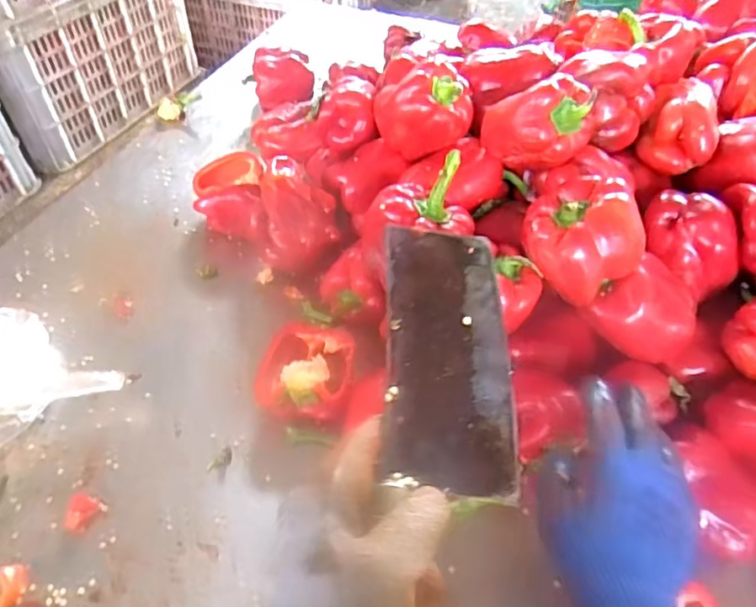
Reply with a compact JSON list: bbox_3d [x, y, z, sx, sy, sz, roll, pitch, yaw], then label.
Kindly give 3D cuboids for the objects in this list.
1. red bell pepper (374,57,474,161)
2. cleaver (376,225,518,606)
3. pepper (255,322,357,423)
[{"bbox_3d":[0.047,-0.187,0.552,0.092,0.070,0.065,-2,49,-4],"label":"red bell pepper"},{"bbox_3d":[0.040,0.081,0.319,0.080,0.029,0.248,5,68,2],"label":"cleaver"},{"bbox_3d":[-0.065,0.067,0.532,0.091,0.044,0.091,1,49,-1],"label":"pepper"}]

